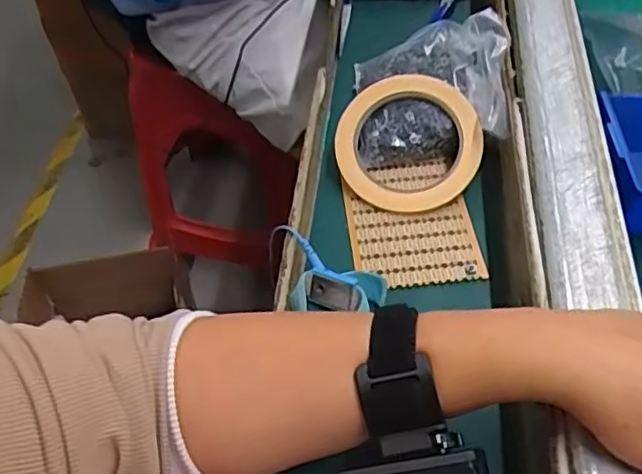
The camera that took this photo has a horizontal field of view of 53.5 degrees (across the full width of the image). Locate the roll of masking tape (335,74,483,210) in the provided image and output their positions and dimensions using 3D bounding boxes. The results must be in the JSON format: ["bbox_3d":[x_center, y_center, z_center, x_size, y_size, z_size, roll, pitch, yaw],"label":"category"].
[{"bbox_3d":[0.063,-0.068,0.461,0.102,0.016,0.103,19,81,13],"label":"roll of masking tape"}]

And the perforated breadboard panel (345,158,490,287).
[{"bbox_3d":[0.062,-0.011,0.446,0.084,0.008,0.106,-7,50,0],"label":"perforated breadboard panel"}]

